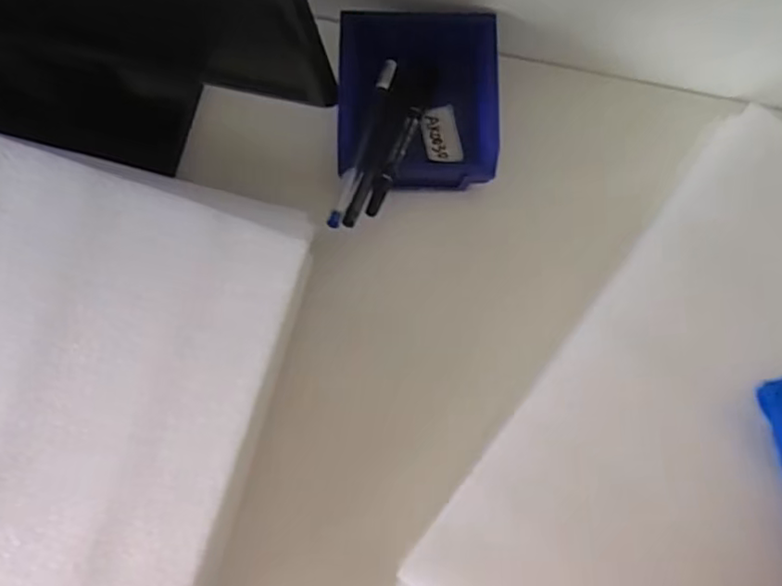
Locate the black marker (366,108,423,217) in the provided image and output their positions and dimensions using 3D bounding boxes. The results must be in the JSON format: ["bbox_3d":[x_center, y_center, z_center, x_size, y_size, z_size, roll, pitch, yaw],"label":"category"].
[{"bbox_3d":[0.002,-0.087,0.406,0.010,0.006,0.089,22,67,2],"label":"black marker"}]

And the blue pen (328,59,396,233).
[{"bbox_3d":[-0.017,-0.101,0.415,0.010,0.006,0.137,16,66,1],"label":"blue pen"}]

